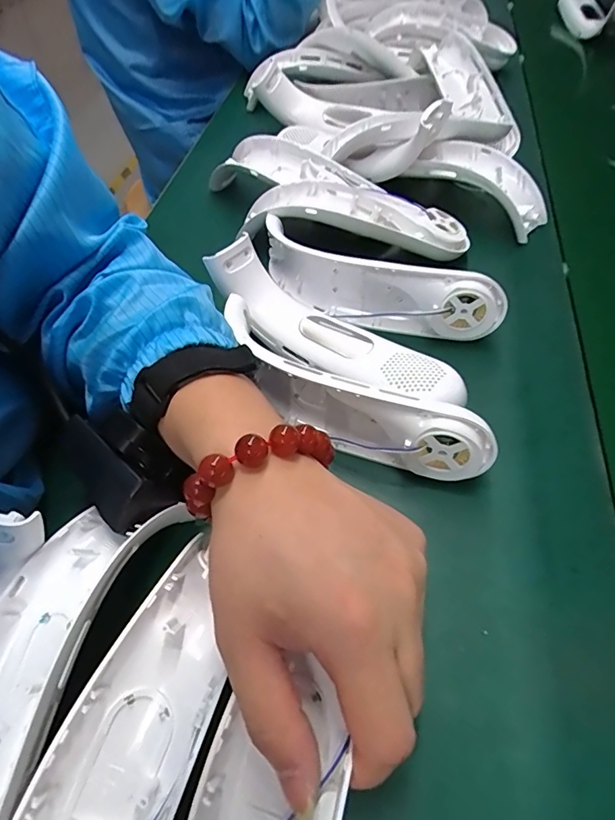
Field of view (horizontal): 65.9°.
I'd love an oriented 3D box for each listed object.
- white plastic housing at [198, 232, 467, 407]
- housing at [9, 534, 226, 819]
[{"bbox_3d":[0.017,-0.058,0.329,0.194,0.034,0.055,29,61,23],"label":"white plastic housing"},{"bbox_3d":[-0.074,0.138,0.181,0.051,0.026,0.178,13,55,13],"label":"housing"}]

